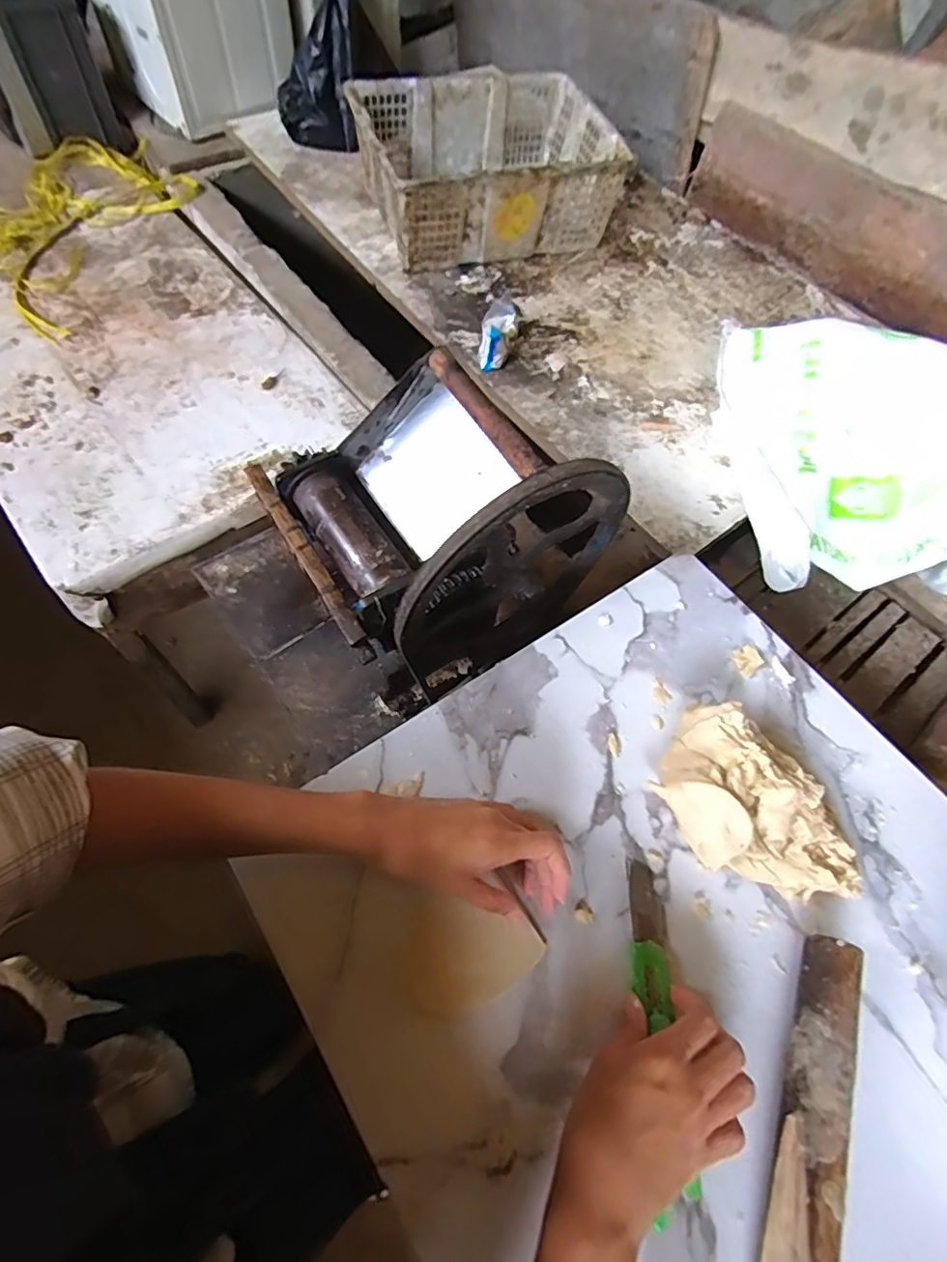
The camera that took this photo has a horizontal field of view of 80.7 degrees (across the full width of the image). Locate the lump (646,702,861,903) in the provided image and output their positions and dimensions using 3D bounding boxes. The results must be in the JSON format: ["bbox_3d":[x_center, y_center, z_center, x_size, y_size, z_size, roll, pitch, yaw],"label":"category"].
[{"bbox_3d":[0.201,0.133,0.414,0.093,0.060,0.149,-26,69,-17],"label":"lump"}]

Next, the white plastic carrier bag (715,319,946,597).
[{"bbox_3d":[0.671,-0.211,0.798,0.659,0.199,0.399,16,64,5],"label":"white plastic carrier bag"}]

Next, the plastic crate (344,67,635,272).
[{"bbox_3d":[0.027,-0.915,1.115,0.473,0.173,0.332,-16,66,-11],"label":"plastic crate"}]

